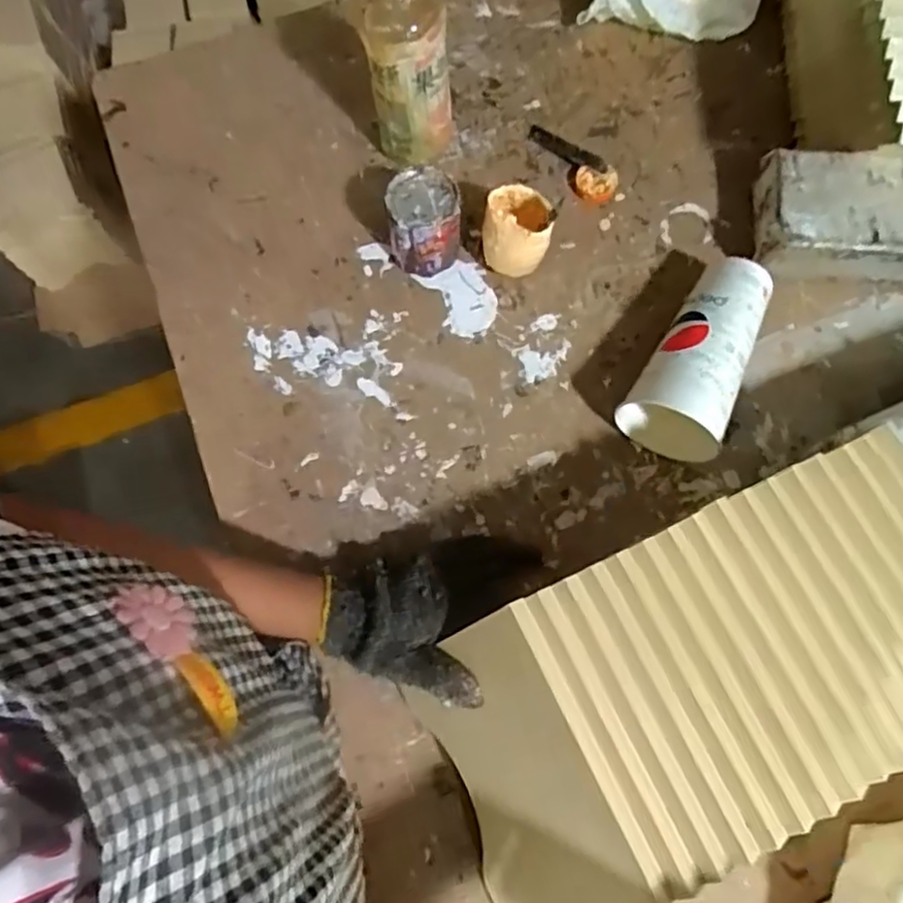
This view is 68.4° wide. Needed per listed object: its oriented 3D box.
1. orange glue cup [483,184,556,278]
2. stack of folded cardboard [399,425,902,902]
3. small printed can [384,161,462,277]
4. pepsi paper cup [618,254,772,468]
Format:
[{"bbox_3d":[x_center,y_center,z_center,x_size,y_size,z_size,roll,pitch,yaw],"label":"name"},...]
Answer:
[{"bbox_3d":[0.058,-0.191,0.595,0.060,0.072,0.058,10,74,3],"label":"orange glue cup"},{"bbox_3d":[0.178,0.153,0.469,0.387,0.105,0.191,-25,75,-7],"label":"stack of folded cardboard"},{"bbox_3d":[-0.024,-0.204,0.596,0.061,0.074,0.065,0,74,0],"label":"small printed can"},{"bbox_3d":[0.212,-0.073,0.554,0.076,0.080,0.174,34,77,10],"label":"pepsi paper cup"}]

